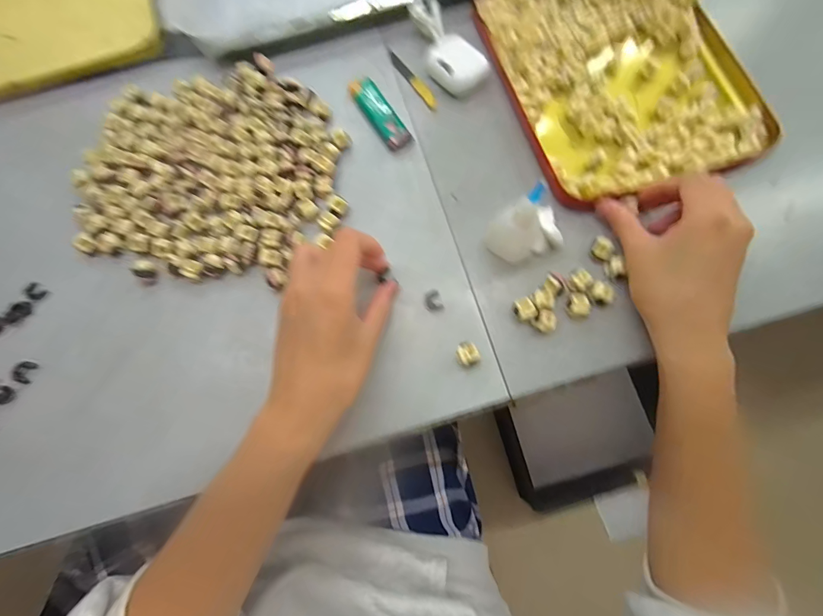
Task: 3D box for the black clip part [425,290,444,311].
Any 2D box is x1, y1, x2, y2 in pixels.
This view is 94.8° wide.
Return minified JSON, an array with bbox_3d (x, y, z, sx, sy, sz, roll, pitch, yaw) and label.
[{"bbox_3d":[0.017,-0.006,0.298,0.013,0.004,0.017,-19,76,-4],"label":"black clip part"}]

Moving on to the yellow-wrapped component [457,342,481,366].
[{"bbox_3d":[0.042,0.034,0.282,0.016,0.013,0.018,-24,76,-5],"label":"yellow-wrapped component"}]

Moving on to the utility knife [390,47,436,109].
[{"bbox_3d":[0.001,-0.216,0.357,0.011,0.004,0.075,-35,77,-7],"label":"utility knife"}]

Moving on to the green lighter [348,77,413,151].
[{"bbox_3d":[-0.028,-0.175,0.339,0.025,0.008,0.077,-31,77,-7],"label":"green lighter"}]

